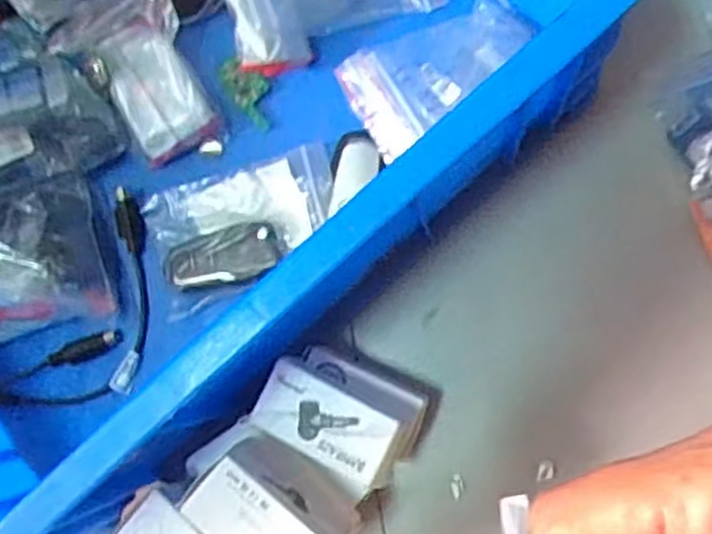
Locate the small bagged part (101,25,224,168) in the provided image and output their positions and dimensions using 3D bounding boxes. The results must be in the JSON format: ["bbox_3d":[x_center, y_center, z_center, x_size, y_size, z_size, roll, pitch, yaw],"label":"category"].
[{"bbox_3d":[-0.119,-0.102,0.443,0.048,0.015,0.073,-31,82,5],"label":"small bagged part"}]

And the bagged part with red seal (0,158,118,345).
[{"bbox_3d":[-0.208,-0.001,0.437,0.119,0.042,0.090,-19,83,7],"label":"bagged part with red seal"}]

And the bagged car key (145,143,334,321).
[{"bbox_3d":[-0.064,-0.022,0.433,0.110,0.013,0.074,-17,83,7],"label":"bagged car key"}]

